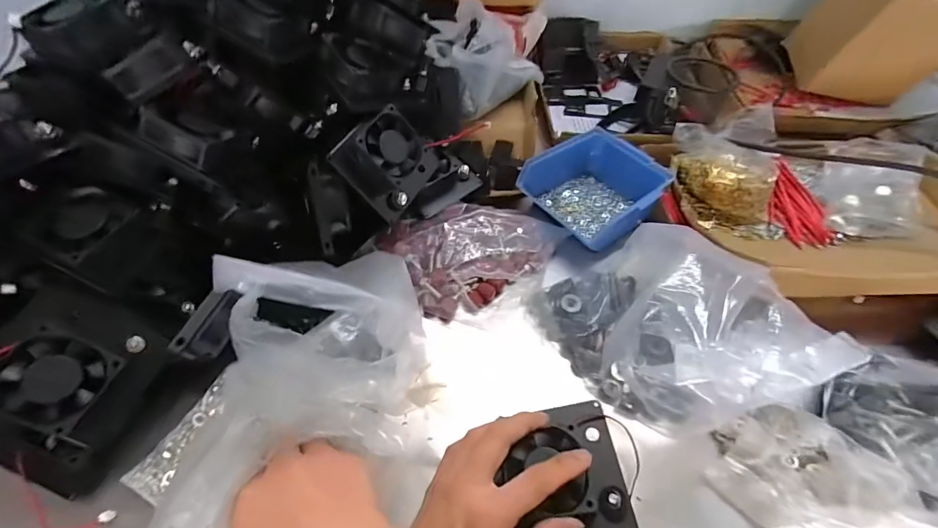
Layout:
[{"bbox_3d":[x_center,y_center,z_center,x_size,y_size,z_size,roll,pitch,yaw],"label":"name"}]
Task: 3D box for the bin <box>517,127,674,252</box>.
[{"bbox_3d":[0.149,-0.088,0.497,0.137,0.061,0.130,-31,58,-22],"label":"bin"}]

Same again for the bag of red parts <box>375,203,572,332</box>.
[{"bbox_3d":[-0.002,-0.020,0.459,0.153,0.045,0.170,36,60,24],"label":"bag of red parts"}]

